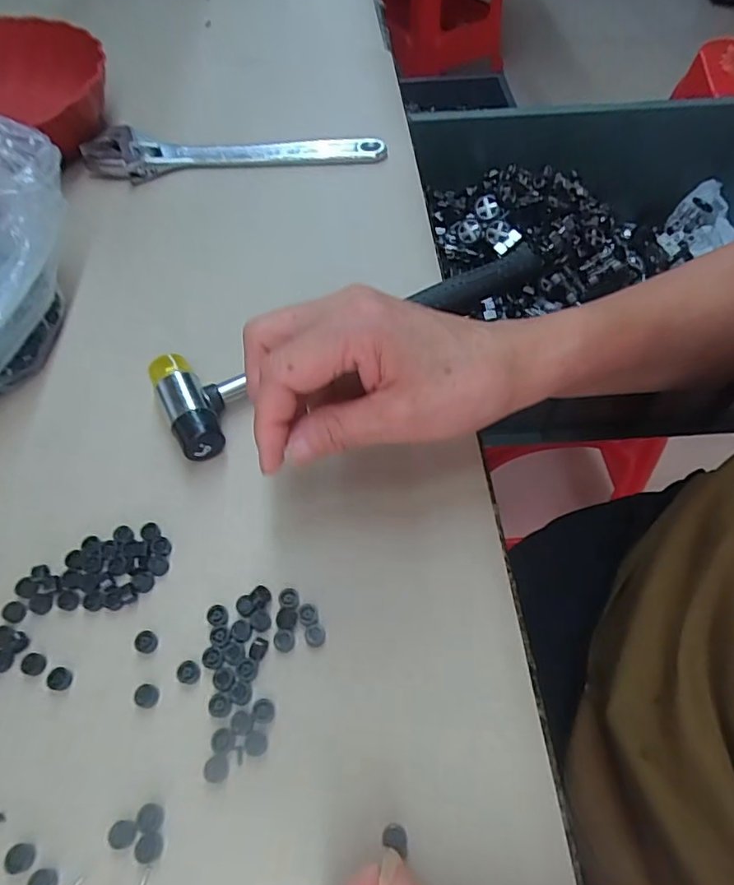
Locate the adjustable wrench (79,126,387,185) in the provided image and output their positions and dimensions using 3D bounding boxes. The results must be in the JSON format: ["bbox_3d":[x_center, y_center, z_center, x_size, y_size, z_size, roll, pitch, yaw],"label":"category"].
[{"bbox_3d":[-0.107,-0.231,0.446,0.237,0.026,0.044,0,57,3],"label":"adjustable wrench"}]

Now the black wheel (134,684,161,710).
[{"bbox_3d":[-0.092,0.106,0.229,0.009,0.004,0.009,-1,57,2],"label":"black wheel"}]

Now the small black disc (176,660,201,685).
[{"bbox_3d":[-0.076,0.097,0.233,0.010,0.004,0.009,31,64,20],"label":"small black disc"}]

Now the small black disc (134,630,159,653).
[{"bbox_3d":[-0.097,0.088,0.241,0.009,0.004,0.009,-1,57,2],"label":"small black disc"}]

